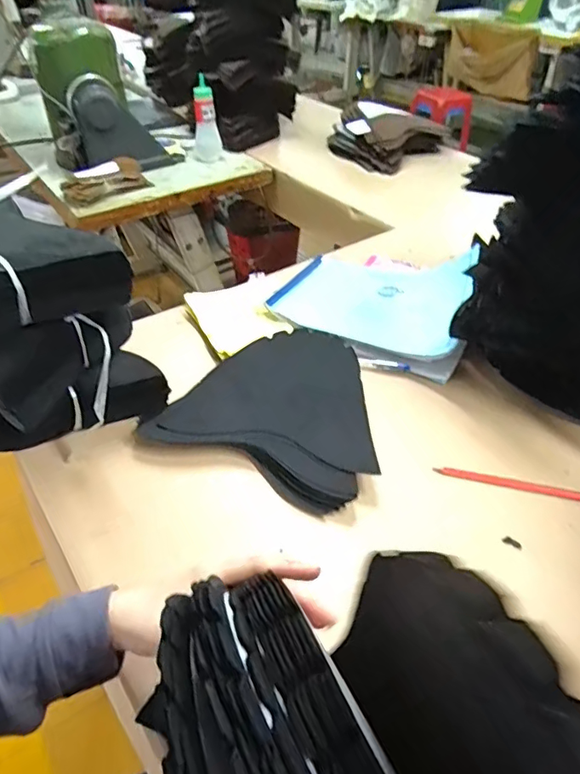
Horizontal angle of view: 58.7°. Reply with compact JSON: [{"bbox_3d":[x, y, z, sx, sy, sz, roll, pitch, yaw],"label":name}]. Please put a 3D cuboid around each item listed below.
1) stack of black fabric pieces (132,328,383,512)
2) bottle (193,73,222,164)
[{"bbox_3d":[-0.011,0.015,0.643,0.271,0.041,0.236,17,45,18],"label":"stack of black fabric pieces"},{"bbox_3d":[-0.226,-0.696,1.383,0.073,0.207,0.065,-6,43,-7],"label":"bottle"}]

